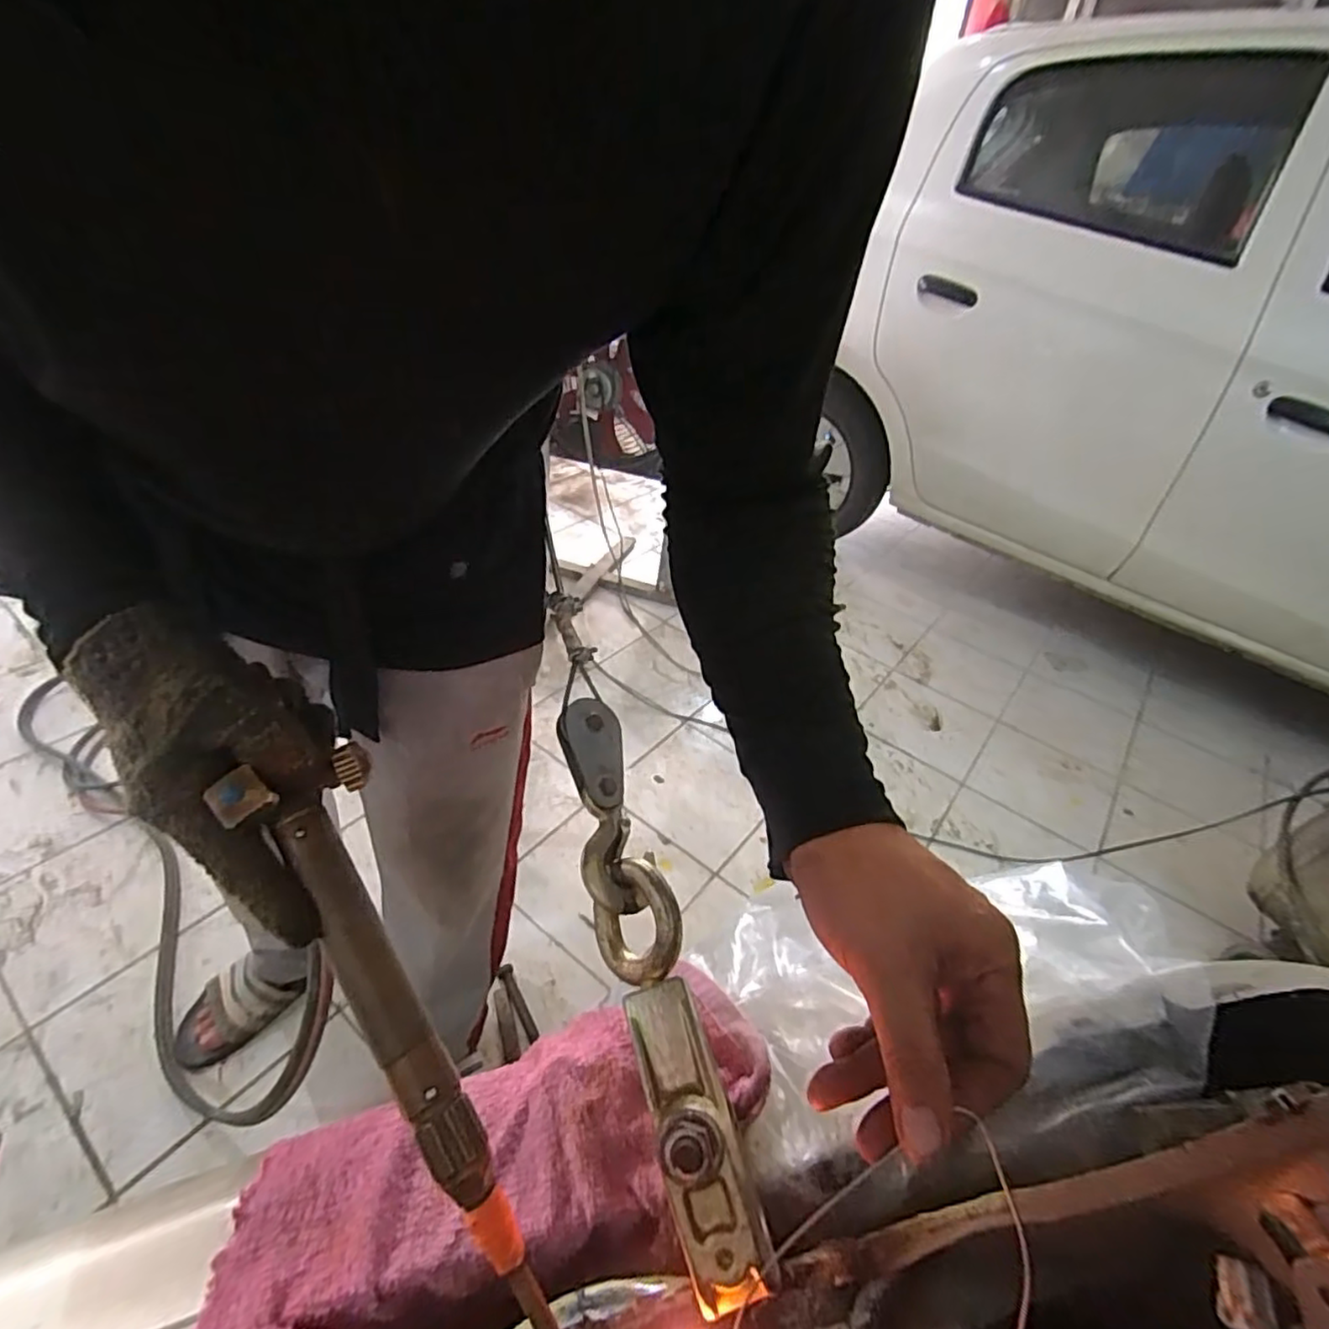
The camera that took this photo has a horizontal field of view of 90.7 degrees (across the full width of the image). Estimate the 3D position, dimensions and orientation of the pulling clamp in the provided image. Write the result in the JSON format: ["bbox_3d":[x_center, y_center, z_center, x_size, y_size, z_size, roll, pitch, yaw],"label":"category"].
[{"bbox_3d":[0.013,0.225,0.323,0.038,0.049,0.131,-7,41,-18],"label":"pulling clamp"}]

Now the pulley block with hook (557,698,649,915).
[{"bbox_3d":[-0.040,0.087,0.419,0.040,0.021,0.135,-5,64,-14],"label":"pulley block with hook"}]

